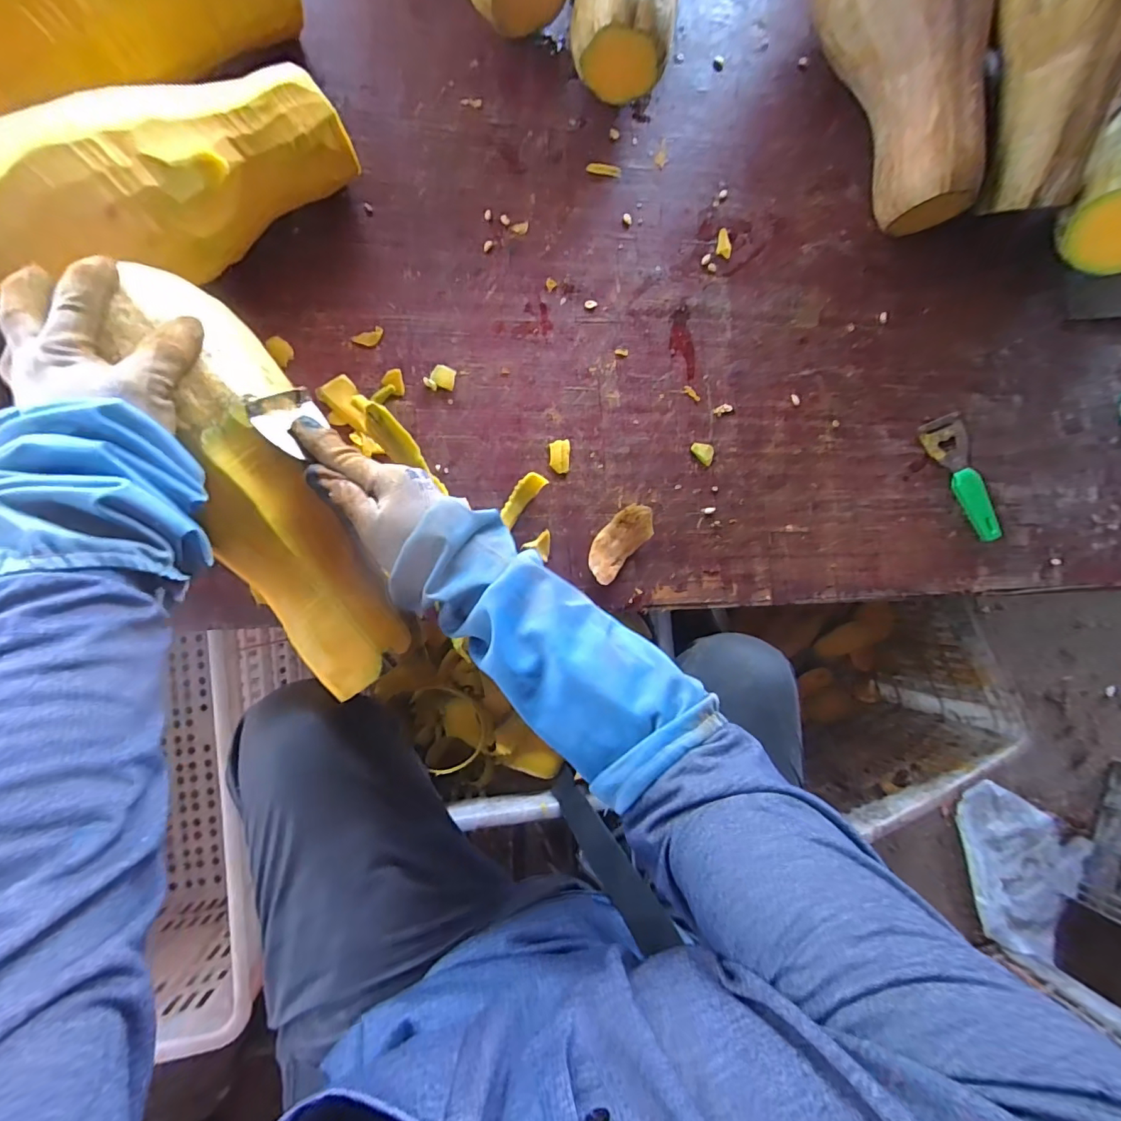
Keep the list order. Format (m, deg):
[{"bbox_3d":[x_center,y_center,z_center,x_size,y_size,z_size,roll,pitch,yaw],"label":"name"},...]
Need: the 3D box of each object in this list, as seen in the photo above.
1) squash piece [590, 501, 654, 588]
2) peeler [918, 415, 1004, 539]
[{"bbox_3d":[0.060,-0.018,0.499,0.041,0.024,0.083,44,82,-4],"label":"squash piece"},{"bbox_3d":[0.464,-0.095,0.562,0.046,0.023,0.148,-30,92,-9],"label":"peeler"}]

